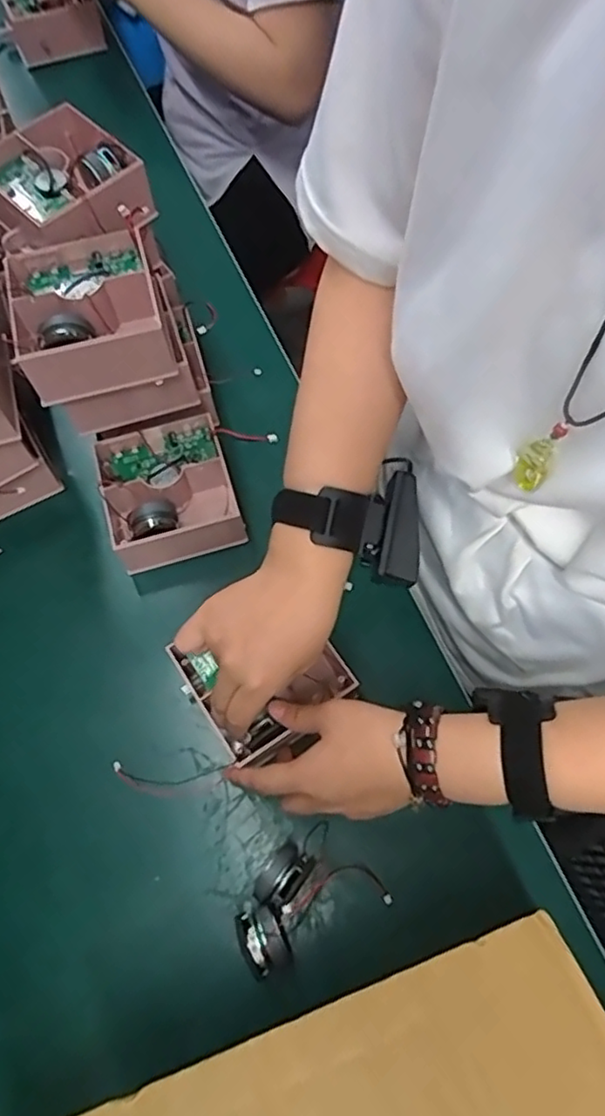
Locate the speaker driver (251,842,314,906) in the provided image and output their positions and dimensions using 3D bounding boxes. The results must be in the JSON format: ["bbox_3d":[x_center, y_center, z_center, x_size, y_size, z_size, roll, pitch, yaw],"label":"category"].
[{"bbox_3d":[-0.013,0.211,0.430,0.030,0.038,0.039,36,73,14],"label":"speaker driver"}]

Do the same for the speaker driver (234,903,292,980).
[{"bbox_3d":[-0.025,0.243,0.416,0.026,0.039,0.036,-25,70,-9],"label":"speaker driver"}]

